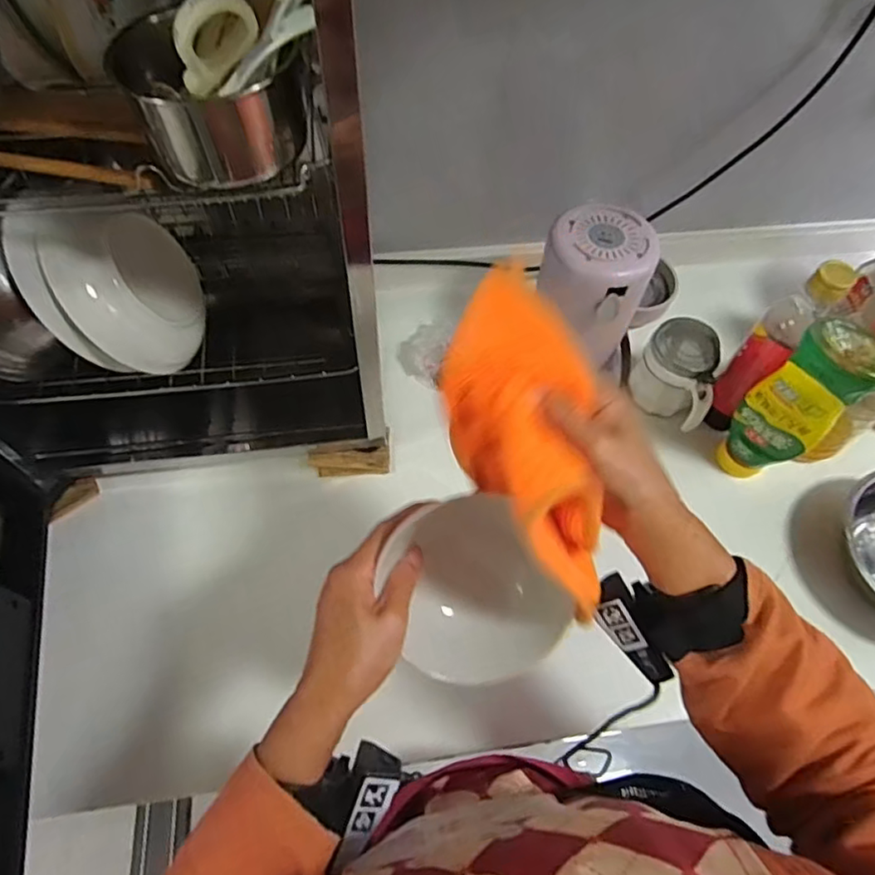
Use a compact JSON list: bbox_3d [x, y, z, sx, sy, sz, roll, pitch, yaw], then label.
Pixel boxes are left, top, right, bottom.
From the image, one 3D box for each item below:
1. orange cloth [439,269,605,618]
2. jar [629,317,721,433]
[{"bbox_3d":[0.056,0.001,0.351,0.078,0.072,0.202,-12,79,-9],"label":"orange cloth"},{"bbox_3d":[0.292,-0.076,0.699,0.077,0.090,0.102,-37,68,-20],"label":"jar"}]

